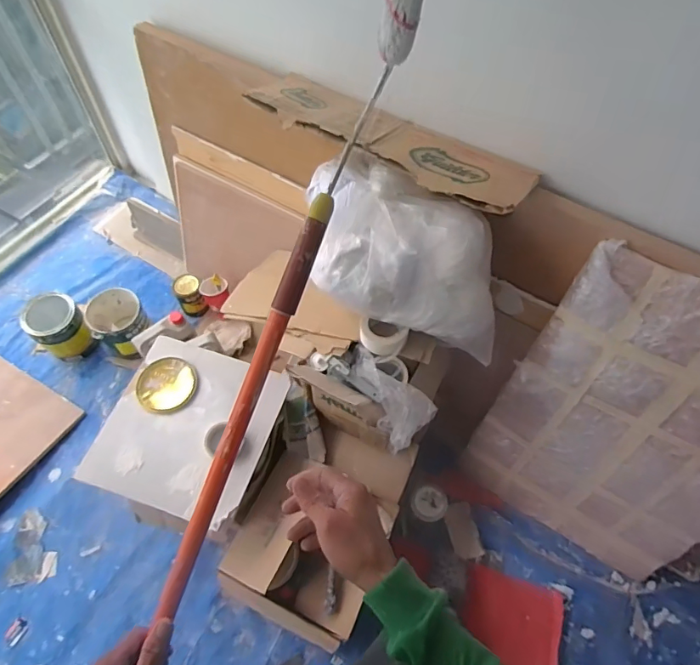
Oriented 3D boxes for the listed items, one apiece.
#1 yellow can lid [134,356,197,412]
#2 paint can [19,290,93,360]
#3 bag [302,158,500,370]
[{"bbox_3d":[-0.485,0.136,1.267,0.148,0.014,0.152,1,59,-1],"label":"yellow can lid"},{"bbox_3d":[-0.962,-0.013,1.609,0.167,0.151,0.178,-40,68,-22],"label":"paint can"},{"bbox_3d":[0.114,-0.176,1.077,0.477,0.238,0.297,11,60,5],"label":"bag"}]

